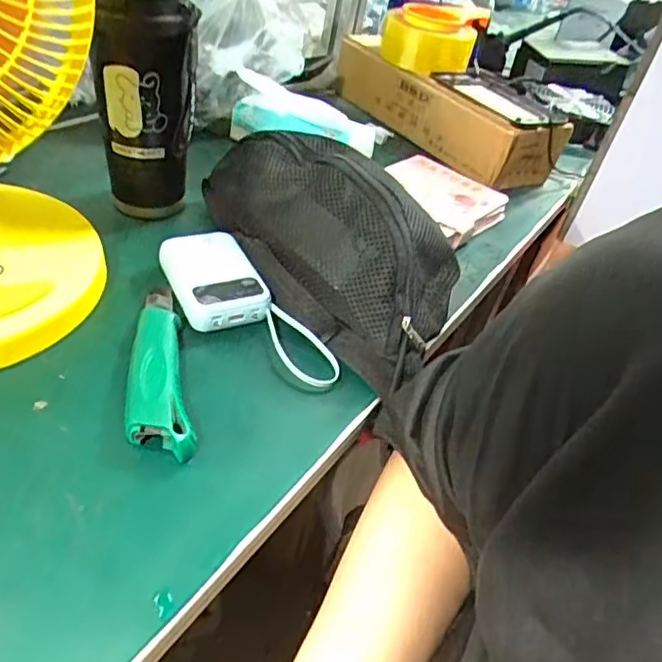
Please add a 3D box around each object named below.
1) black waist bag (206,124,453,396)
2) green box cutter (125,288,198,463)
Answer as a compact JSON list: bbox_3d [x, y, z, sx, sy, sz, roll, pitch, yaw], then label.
[{"bbox_3d":[-0.008,-0.084,0.492,0.114,0.101,0.275,-26,53,-37],"label":"black waist bag"},{"bbox_3d":[-0.121,0.018,0.411,0.038,0.030,0.161,-3,43,-18],"label":"green box cutter"}]

